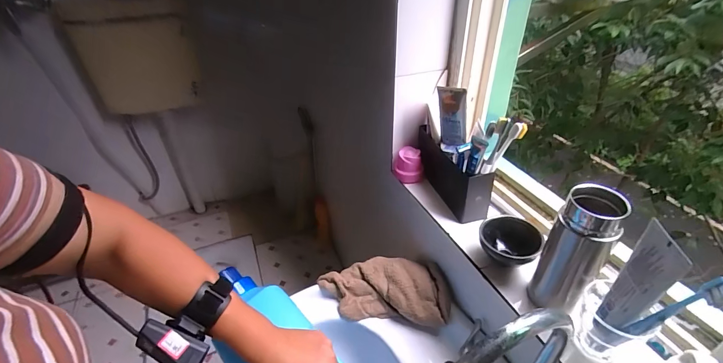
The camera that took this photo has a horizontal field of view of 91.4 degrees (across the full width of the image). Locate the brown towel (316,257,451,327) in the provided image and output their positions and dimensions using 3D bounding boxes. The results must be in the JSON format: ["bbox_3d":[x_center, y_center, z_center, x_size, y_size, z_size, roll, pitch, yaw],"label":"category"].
[{"bbox_3d":[0.040,0.194,0.639,0.227,0.035,0.112,-3,64,15],"label":"brown towel"}]

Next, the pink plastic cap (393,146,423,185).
[{"bbox_3d":[0.092,-0.034,0.703,0.058,0.059,0.045,1,36,5],"label":"pink plastic cap"}]

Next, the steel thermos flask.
[{"bbox_3d":[0.255,0.087,0.425,0.059,0.164,0.058,22,42,30],"label":"steel thermos flask"}]

